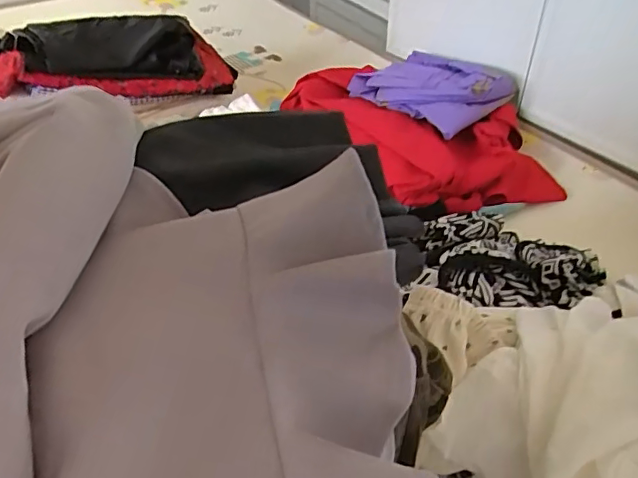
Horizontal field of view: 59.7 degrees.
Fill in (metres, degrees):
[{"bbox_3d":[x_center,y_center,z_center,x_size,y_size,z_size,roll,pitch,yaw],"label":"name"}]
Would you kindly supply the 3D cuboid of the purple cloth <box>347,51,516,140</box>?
[{"bbox_3d":[0.198,-0.288,1.050,0.151,0.082,0.285,-31,48,-32],"label":"purple cloth"}]

